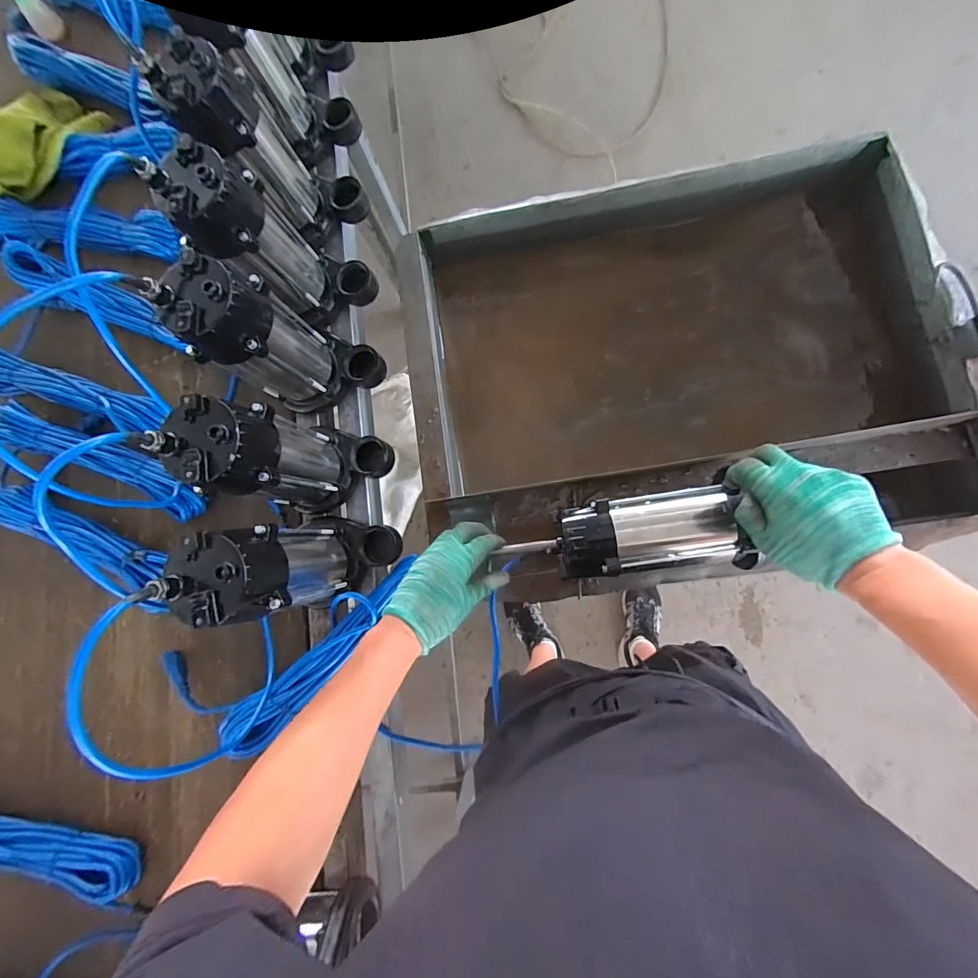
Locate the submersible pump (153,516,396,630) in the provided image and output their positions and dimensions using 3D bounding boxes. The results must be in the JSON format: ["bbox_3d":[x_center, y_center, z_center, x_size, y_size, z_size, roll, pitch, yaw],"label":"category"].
[{"bbox_3d":[-0.213,0.086,0.498,0.156,0.238,0.108,4,83,7],"label":"submersible pump"}]

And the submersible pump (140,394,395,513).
[{"bbox_3d":[-0.233,-0.049,0.509,0.162,0.223,0.103,-31,81,2],"label":"submersible pump"}]

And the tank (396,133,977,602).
[{"bbox_3d":[0.271,-0.176,0.681,0.748,0.186,0.604,-8,82,5],"label":"tank"}]

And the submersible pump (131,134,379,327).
[{"bbox_3d":[-0.261,-0.301,0.541,0.149,0.222,0.105,17,85,8],"label":"submersible pump"}]

